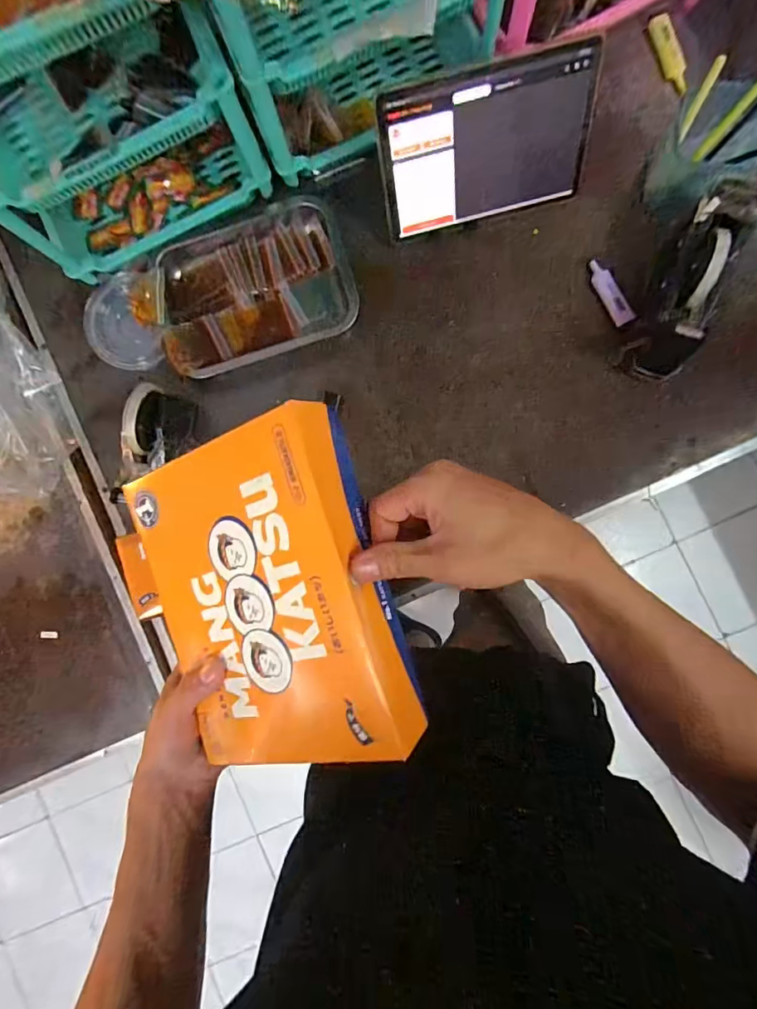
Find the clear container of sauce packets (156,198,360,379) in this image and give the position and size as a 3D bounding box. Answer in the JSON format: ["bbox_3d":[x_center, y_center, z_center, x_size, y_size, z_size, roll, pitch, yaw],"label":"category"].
[{"bbox_3d":[-0.168,-0.296,0.648,0.255,0.051,0.184,-17,87,4],"label":"clear container of sauce packets"}]

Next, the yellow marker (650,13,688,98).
[{"bbox_3d":[0.381,-0.592,0.625,0.022,0.014,0.108,-17,87,4],"label":"yellow marker"}]

